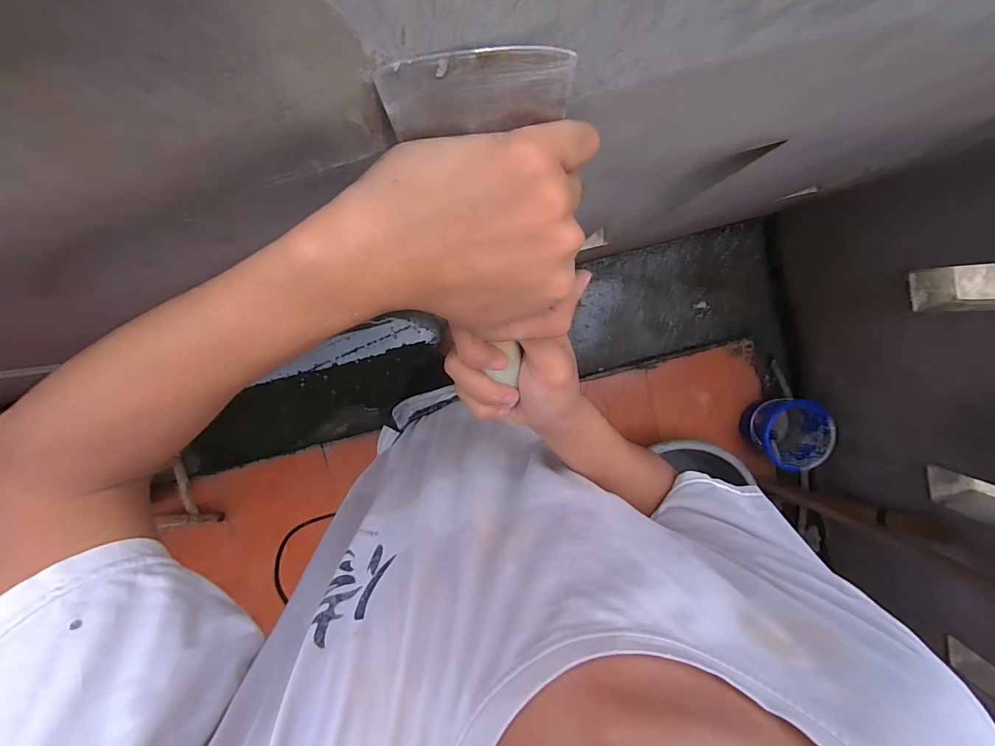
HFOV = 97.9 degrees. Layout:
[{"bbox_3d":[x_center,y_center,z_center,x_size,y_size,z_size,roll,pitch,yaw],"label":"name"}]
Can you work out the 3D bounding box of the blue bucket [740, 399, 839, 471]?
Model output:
[{"bbox_3d":[0.983,0.195,1.487,0.239,0.194,0.228,0,98,-2],"label":"blue bucket"}]

